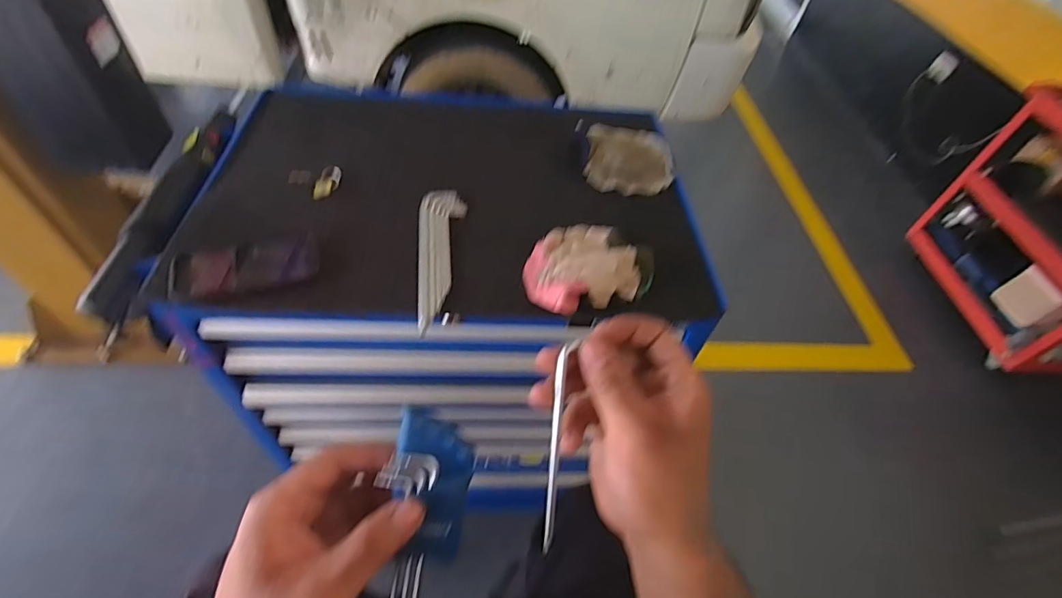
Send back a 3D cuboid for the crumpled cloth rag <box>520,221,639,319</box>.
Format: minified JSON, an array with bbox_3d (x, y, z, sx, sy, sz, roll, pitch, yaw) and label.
[{"bbox_3d":[0.058,-0.044,0.607,0.142,0.030,0.133,-18,55,-19],"label":"crumpled cloth rag"}]

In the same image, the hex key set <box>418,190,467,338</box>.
[{"bbox_3d":[-0.120,-0.058,0.615,0.056,0.017,0.229,3,51,-3],"label":"hex key set"}]

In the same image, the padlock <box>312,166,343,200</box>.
[{"bbox_3d":[-0.283,-0.160,0.677,0.024,0.018,0.062,12,51,4],"label":"padlock"}]

